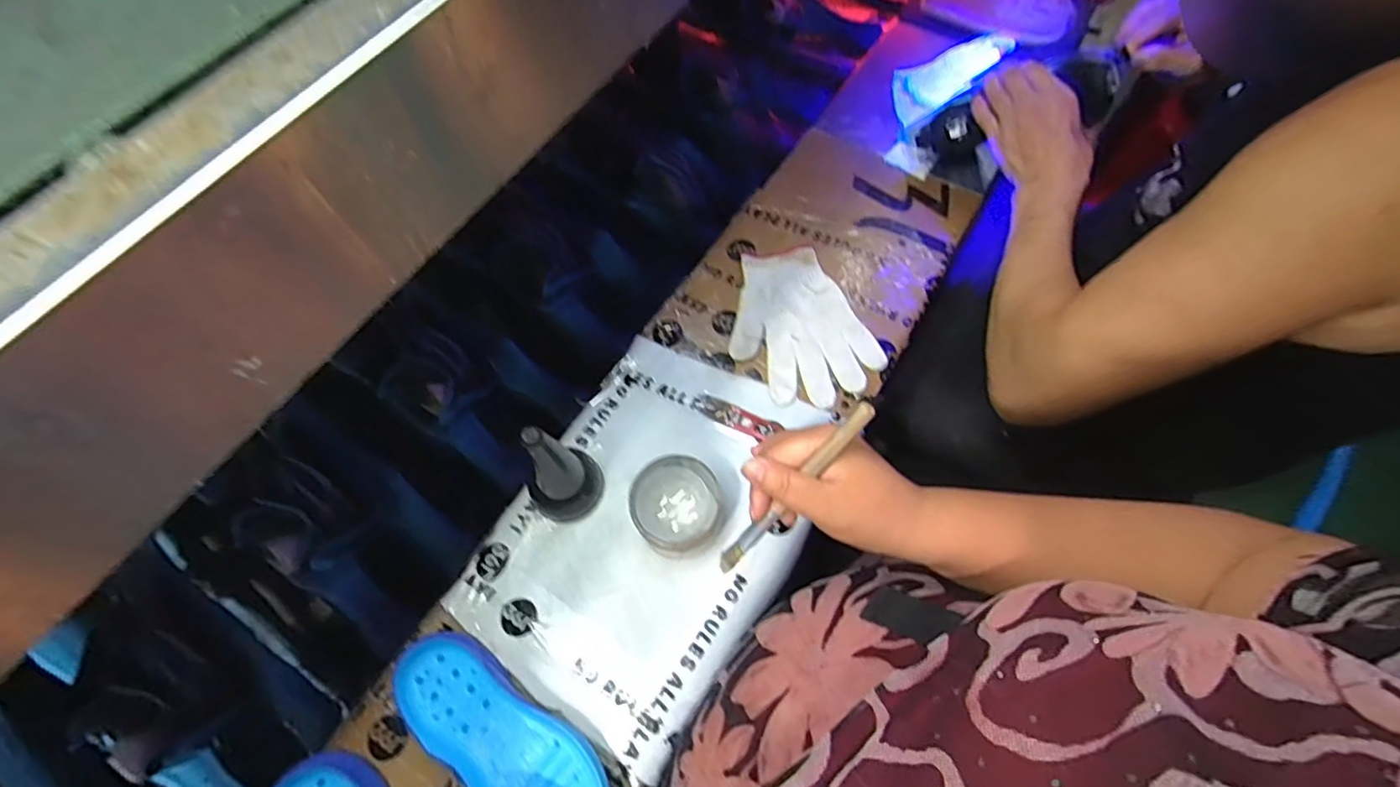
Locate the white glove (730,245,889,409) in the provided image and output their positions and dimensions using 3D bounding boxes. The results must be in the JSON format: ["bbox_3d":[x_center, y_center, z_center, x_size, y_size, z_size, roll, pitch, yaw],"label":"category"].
[{"bbox_3d":[0.104,-0.075,0.651,0.139,0.011,0.190,-26,67,-11],"label":"white glove"}]

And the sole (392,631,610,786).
[{"bbox_3d":[-0.160,0.276,0.470,0.240,0.032,0.085,35,57,19],"label":"sole"}]

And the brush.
[{"bbox_3d":[0.058,0.064,0.378,0.010,0.155,0.006,46,28,19],"label":"brush"}]

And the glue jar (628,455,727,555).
[{"bbox_3d":[-0.020,0.106,0.543,0.079,0.057,0.082,0,65,1],"label":"glue jar"}]

